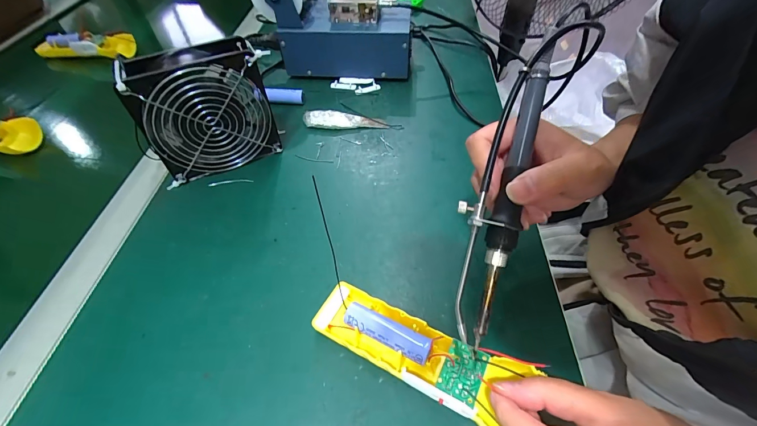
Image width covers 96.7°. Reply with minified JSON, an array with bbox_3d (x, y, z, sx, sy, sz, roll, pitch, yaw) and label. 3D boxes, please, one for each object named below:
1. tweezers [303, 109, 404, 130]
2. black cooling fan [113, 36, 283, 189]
[{"bbox_3d":[-0.034,-0.120,0.434,0.123,0.014,0.024,1,51,1],"label":"tweezers"},{"bbox_3d":[-0.177,-0.104,0.354,0.126,0.122,0.048,-23,55,-17],"label":"black cooling fan"}]

